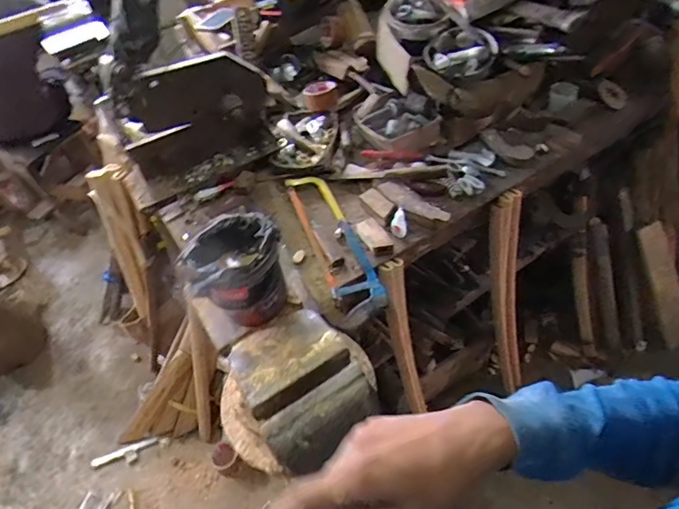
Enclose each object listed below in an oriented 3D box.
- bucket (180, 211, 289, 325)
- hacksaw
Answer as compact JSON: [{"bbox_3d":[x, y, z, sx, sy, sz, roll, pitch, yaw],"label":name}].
[{"bbox_3d":[-0.149,0.026,0.715,0.128,0.127,0.114,-6,51,1],"label":"bucket"},{"bbox_3d":[-0.009,-0.028,1.054,0.114,0.047,0.429,-18,52,-8],"label":"hacksaw"}]

